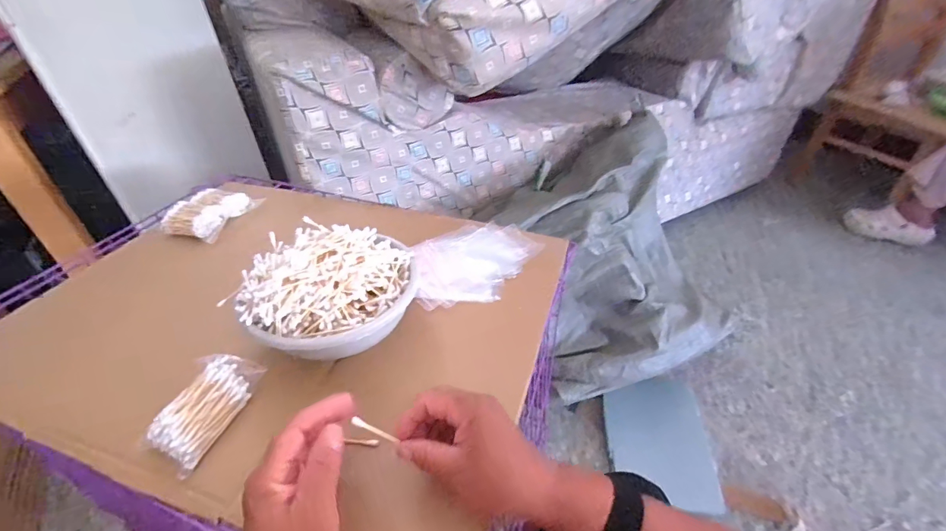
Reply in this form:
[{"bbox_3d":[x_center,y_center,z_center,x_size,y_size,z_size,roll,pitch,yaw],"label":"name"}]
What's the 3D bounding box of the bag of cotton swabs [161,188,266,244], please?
[{"bbox_3d":[-0.430,-0.086,0.687,0.102,0.031,0.134,11,41,14],"label":"bag of cotton swabs"}]

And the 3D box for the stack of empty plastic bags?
[{"bbox_3d":[-0.006,-0.007,0.575,0.132,0.021,0.191,24,46,28],"label":"stack of empty plastic bags"}]

